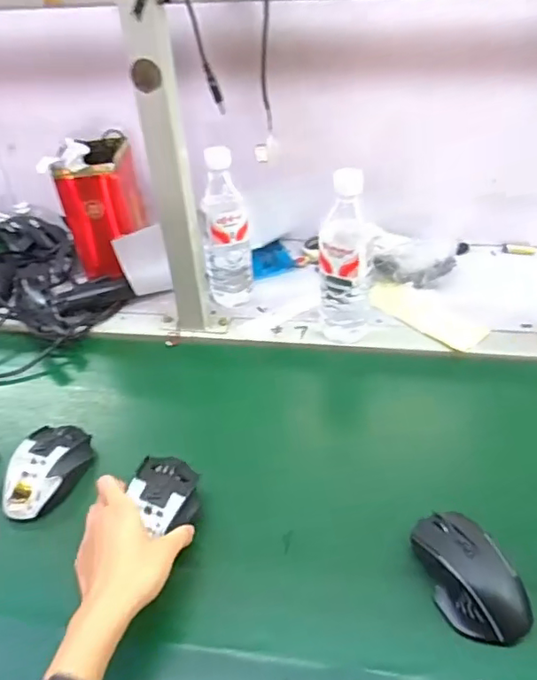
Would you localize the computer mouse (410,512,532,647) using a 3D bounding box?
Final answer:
[{"bbox_3d":[0.174,0.202,0.493,0.064,0.034,0.114,-17,41,-16],"label":"computer mouse"}]

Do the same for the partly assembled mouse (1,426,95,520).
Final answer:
[{"bbox_3d":[-0.239,0.137,0.607,0.062,0.032,0.108,13,41,20],"label":"partly assembled mouse"}]

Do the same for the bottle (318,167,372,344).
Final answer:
[{"bbox_3d":[0.099,-0.098,0.714,0.068,0.221,0.063,4,39,10],"label":"bottle"}]

